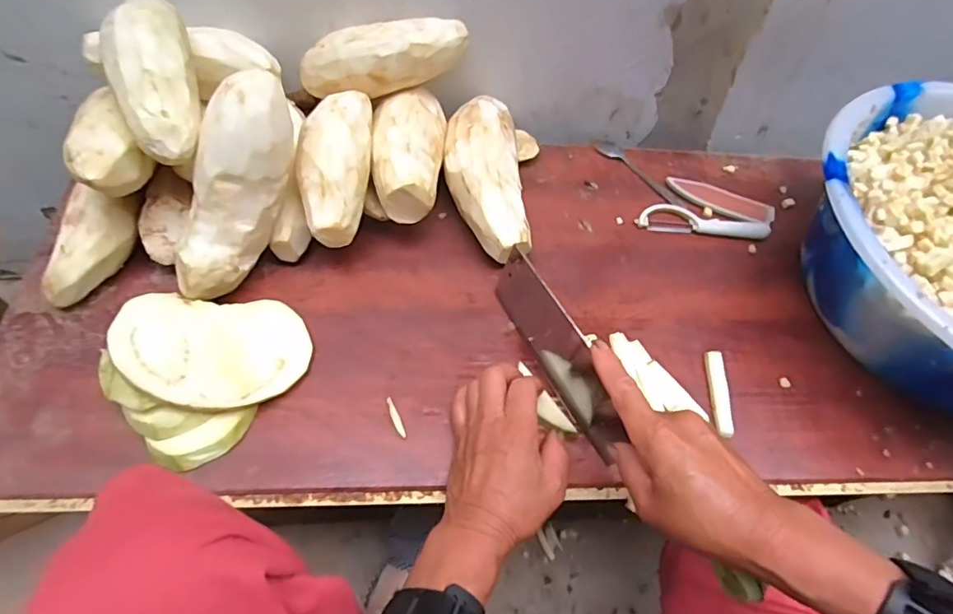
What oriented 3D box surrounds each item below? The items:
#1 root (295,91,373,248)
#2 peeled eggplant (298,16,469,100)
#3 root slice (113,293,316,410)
[{"bbox_3d":[-0.126,-0.129,0.477,0.059,0.046,0.147,4,80,-1],"label":"root"},{"bbox_3d":[-0.088,-0.237,0.514,0.156,0.050,0.044,-9,57,-10],"label":"peeled eggplant"},{"bbox_3d":[-0.202,0.033,0.421,0.137,0.006,0.093,7,55,-31],"label":"root slice"}]

